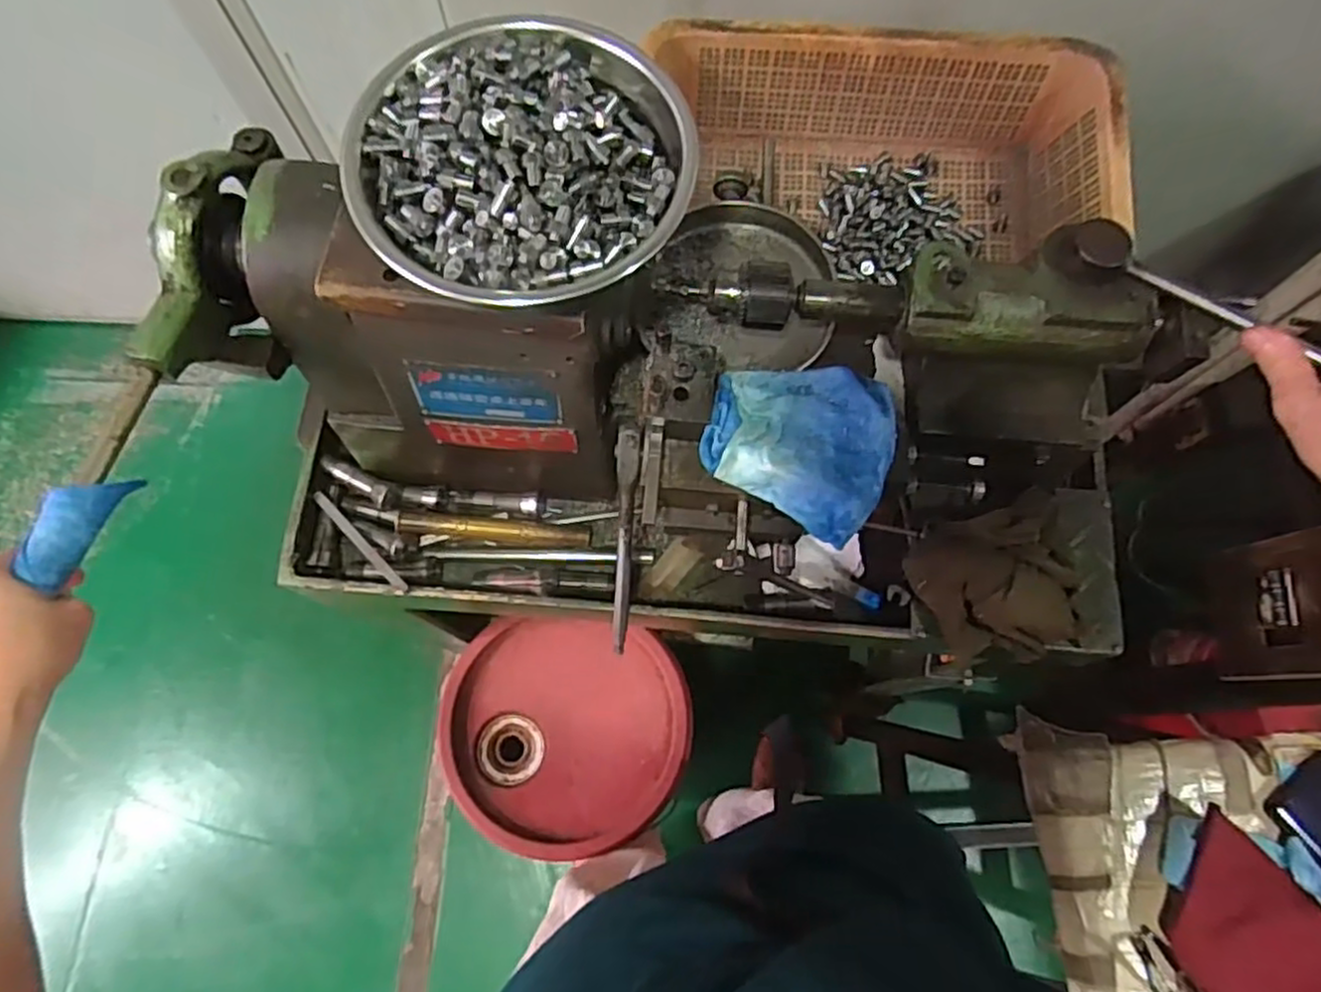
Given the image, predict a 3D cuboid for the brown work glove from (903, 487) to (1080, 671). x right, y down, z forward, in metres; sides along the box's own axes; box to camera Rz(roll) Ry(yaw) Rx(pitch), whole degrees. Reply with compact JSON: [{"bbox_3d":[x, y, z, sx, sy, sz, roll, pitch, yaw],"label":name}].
[{"bbox_3d":[0.273,0.067,0.592,0.139,0.053,0.120,-17,73,-6],"label":"brown work glove"}]

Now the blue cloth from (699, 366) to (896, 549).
[{"bbox_3d":[0.087,-0.039,0.449,0.108,0.029,0.099,26,74,7],"label":"blue cloth"}]

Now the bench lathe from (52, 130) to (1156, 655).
[{"bbox_3d":[0.033,-0.053,0.544,0.668,0.284,0.268,2,72,0],"label":"bench lathe"}]

